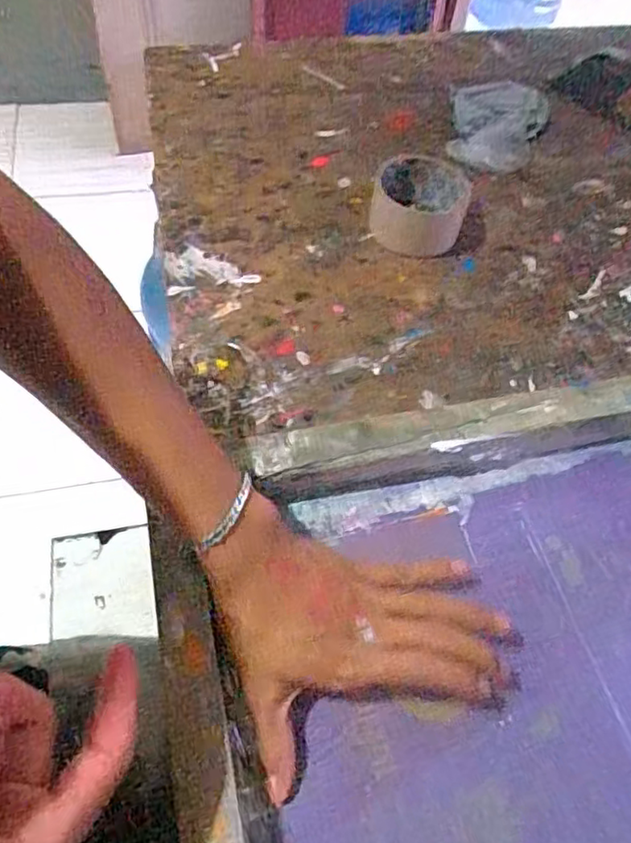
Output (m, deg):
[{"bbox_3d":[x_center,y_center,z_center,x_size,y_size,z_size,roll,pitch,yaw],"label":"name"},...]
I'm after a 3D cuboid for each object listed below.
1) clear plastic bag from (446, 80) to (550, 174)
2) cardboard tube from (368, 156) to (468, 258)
[{"bbox_3d":[0.193,-0.312,0.665,0.103,0.021,0.153,10,57,3],"label":"clear plastic bag"},{"bbox_3d":[0.093,-0.198,0.578,0.085,0.042,0.085,2,57,-3],"label":"cardboard tube"}]

